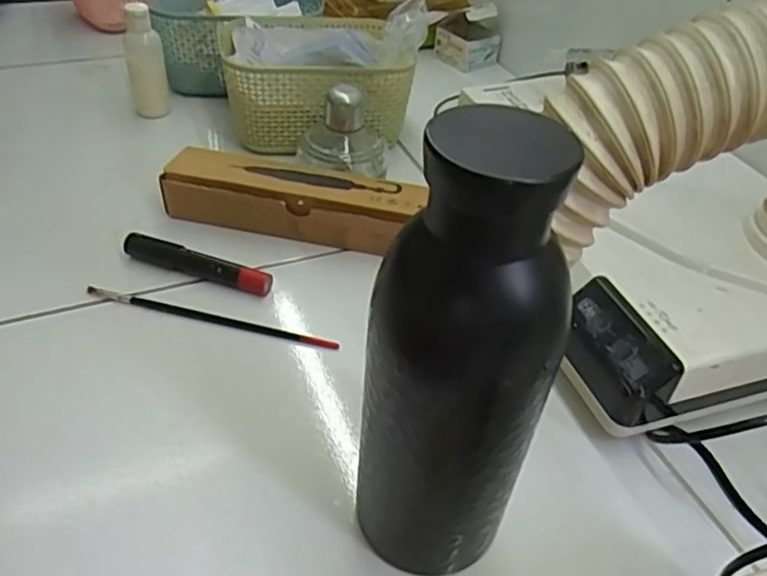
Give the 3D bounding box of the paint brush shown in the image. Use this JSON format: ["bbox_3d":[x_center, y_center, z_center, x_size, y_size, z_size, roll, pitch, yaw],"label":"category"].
[{"bbox_3d":[-0.111,0.018,0.405,0.167,0.010,0.009,12,42,8],"label":"paint brush"}]

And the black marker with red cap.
[{"bbox_3d":[-0.128,-0.017,0.435,0.106,0.017,0.016,16,43,12],"label":"black marker with red cap"}]

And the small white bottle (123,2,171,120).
[{"bbox_3d":[-0.219,-0.207,0.576,0.036,0.098,0.038,-14,45,-20],"label":"small white bottle"}]

